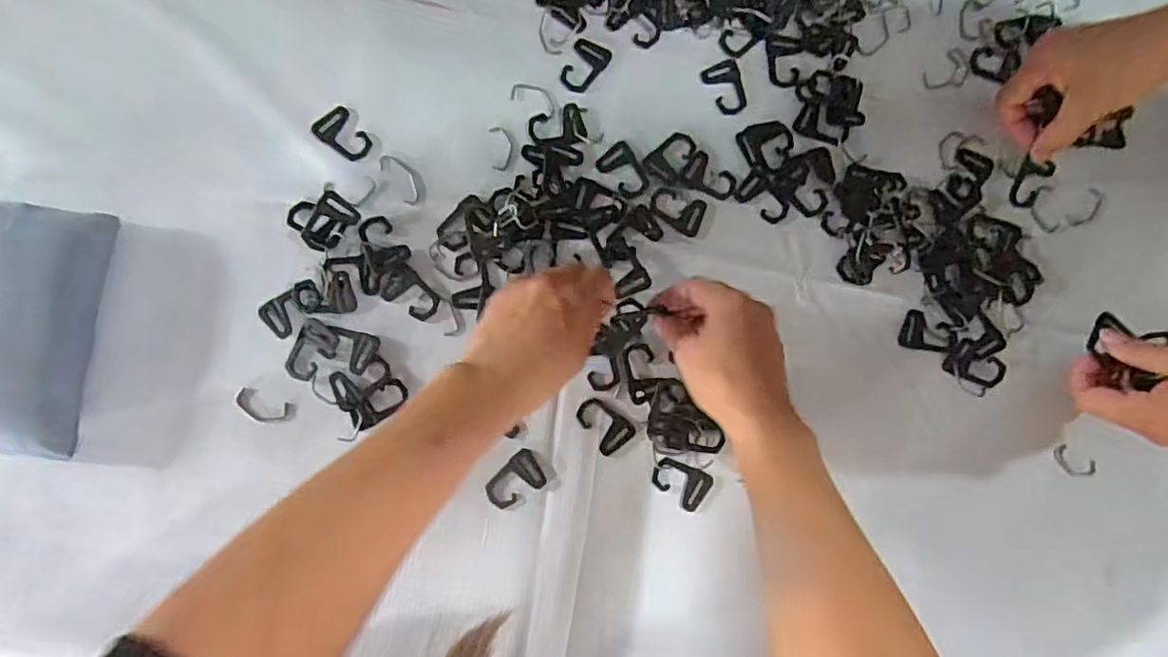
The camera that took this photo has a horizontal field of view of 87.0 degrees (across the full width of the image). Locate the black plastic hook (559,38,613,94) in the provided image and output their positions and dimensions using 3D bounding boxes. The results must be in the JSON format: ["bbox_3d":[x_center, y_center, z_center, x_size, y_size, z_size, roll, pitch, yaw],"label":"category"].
[{"bbox_3d":[0.001,-0.202,0.476,0.030,0.004,0.043,24,84,-1],"label":"black plastic hook"}]

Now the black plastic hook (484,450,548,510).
[{"bbox_3d":[-0.050,0.109,0.441,0.042,0.004,0.030,-35,88,-6],"label":"black plastic hook"}]

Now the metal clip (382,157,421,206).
[{"bbox_3d":[-0.135,-0.113,0.460,0.018,0.004,0.043,-34,88,-6],"label":"metal clip"}]

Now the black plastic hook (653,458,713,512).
[{"bbox_3d":[0.071,0.112,0.450,0.042,0.004,0.030,31,84,-1],"label":"black plastic hook"}]

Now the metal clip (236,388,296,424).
[{"bbox_3d":[-0.227,0.057,0.437,0.039,0.004,0.018,20,84,-2],"label":"metal clip"}]

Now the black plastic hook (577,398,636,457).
[{"bbox_3d":[0.014,0.071,0.450,0.044,0.004,0.030,44,84,1],"label":"black plastic hook"}]

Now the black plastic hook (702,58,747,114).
[{"bbox_3d":[0.111,-0.189,0.483,0.029,0.004,0.043,-14,86,-5],"label":"black plastic hook"}]

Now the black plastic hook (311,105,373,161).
[{"bbox_3d":[-0.179,-0.143,0.459,0.029,0.004,0.041,-42,89,-6],"label":"black plastic hook"}]

